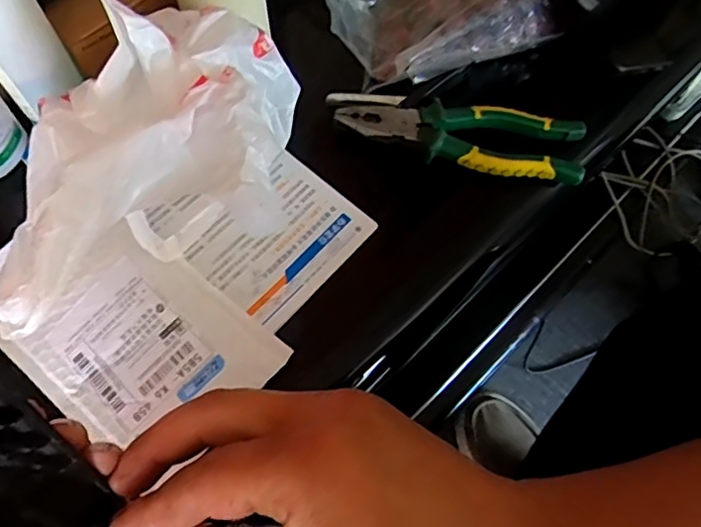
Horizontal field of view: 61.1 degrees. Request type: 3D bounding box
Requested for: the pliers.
[{"bbox_3d":[0.082,-0.102,0.468,0.199,0.020,0.052,12,67,5],"label":"pliers"}]

